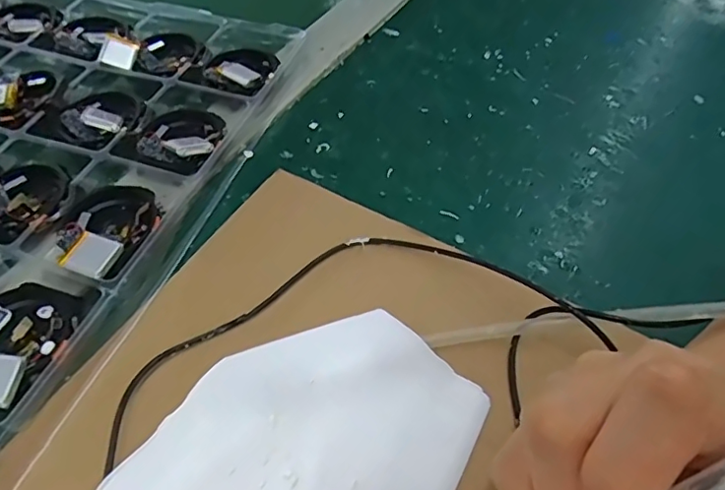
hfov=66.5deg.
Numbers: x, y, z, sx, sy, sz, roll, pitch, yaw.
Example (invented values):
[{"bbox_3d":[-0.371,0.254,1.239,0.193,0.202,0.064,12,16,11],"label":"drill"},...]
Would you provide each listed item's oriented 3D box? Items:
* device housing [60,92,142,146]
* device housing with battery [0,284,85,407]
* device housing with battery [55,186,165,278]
[{"bbox_3d":[-0.158,-0.081,0.336,0.044,0.015,0.044,1,53,-2],"label":"device housing"},{"bbox_3d":[-0.155,0.042,0.242,0.049,0.013,0.059,13,54,7],"label":"device housing with battery"},{"bbox_3d":[-0.129,-0.009,0.283,0.045,0.014,0.061,16,54,9],"label":"device housing with battery"}]

